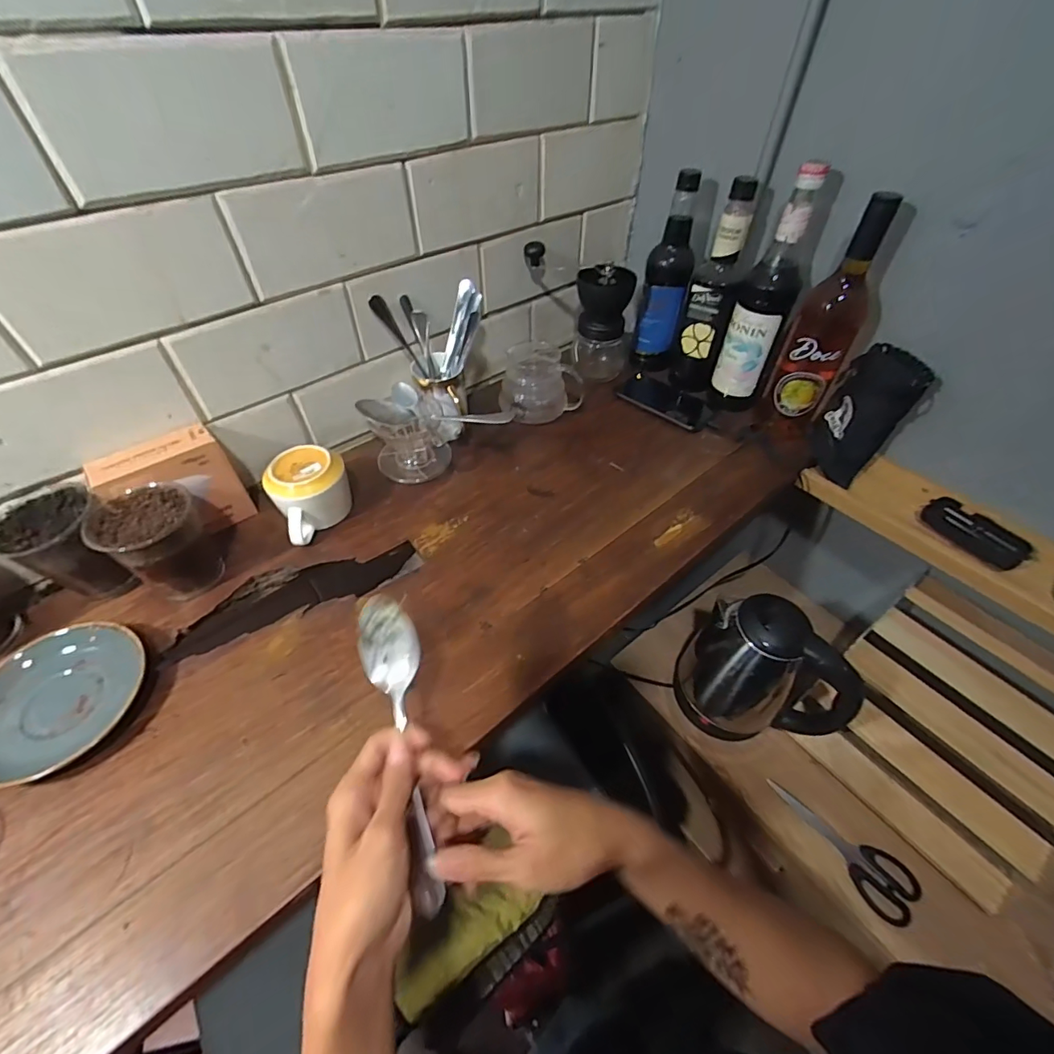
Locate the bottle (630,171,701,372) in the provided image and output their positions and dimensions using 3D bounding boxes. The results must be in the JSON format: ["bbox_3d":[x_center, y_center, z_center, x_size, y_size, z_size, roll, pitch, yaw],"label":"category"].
[{"bbox_3d":[0.213,-0.365,0.725,0.060,0.267,0.065,1,49,0],"label":"bottle"}]

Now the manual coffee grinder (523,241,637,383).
[{"bbox_3d":[0.083,-0.330,0.764,0.159,0.195,0.076,16,51,13],"label":"manual coffee grinder"}]

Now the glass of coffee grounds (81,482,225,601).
[{"bbox_3d":[-0.378,0.017,0.500,0.086,0.100,0.081,-32,57,-25],"label":"glass of coffee grounds"}]

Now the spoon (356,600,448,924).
[{"bbox_3d":[-0.083,0.148,0.330,0.040,0.016,0.201,-13,75,-12],"label":"spoon"}]

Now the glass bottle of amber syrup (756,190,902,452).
[{"bbox_3d":[0.372,-0.234,0.601,0.083,0.282,0.069,25,53,19],"label":"glass bottle of amber syrup"}]

